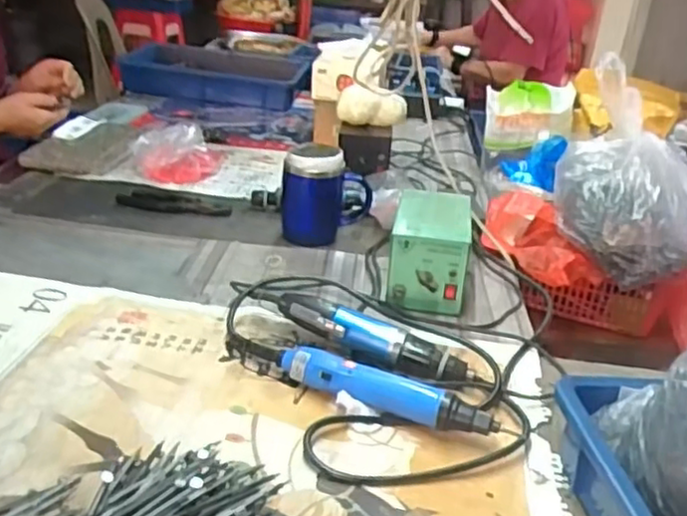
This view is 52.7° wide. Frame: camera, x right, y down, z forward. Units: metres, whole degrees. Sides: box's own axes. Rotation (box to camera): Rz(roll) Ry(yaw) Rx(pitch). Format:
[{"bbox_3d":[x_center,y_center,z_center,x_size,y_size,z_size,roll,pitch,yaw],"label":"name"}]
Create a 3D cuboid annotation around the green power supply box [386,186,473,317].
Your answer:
[{"bbox_3d":[0.103,-0.009,0.846,0.085,0.097,0.145,8,26,5],"label":"green power supply box"}]

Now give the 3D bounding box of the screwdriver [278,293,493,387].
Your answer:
[{"bbox_3d":[0.033,0.086,0.700,0.213,0.046,0.035,15,27,19],"label":"screwdriver"}]

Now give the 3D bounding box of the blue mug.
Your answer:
[{"bbox_3d":[-0.022,-0.086,0.950,0.115,0.123,0.075,8,26,4],"label":"blue mug"}]

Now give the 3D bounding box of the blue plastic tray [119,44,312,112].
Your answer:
[{"bbox_3d":[-0.297,-0.422,1.621,0.424,0.075,0.270,2,26,-8],"label":"blue plastic tray"}]

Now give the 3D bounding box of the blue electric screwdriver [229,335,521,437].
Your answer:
[{"bbox_3d":[0.009,0.115,0.650,0.277,0.036,0.050,14,27,18],"label":"blue electric screwdriver"}]

